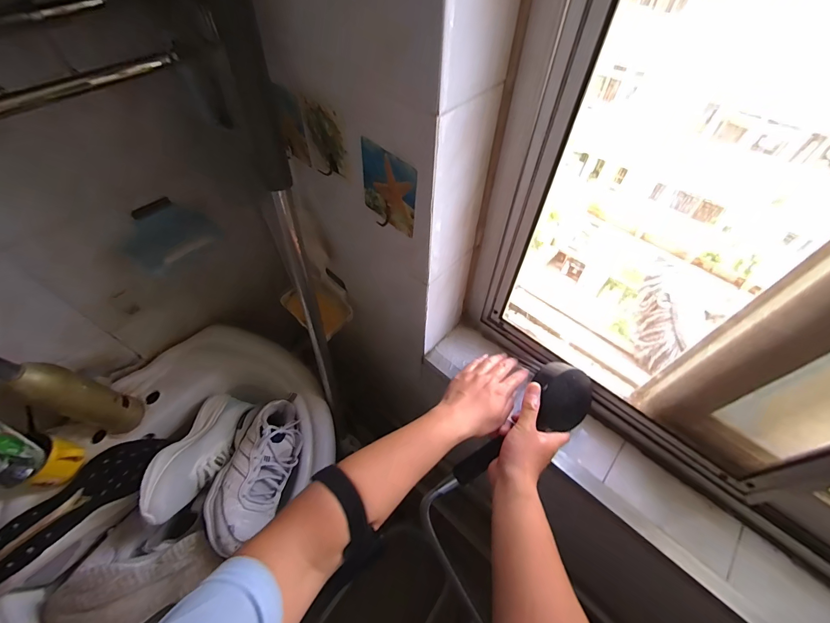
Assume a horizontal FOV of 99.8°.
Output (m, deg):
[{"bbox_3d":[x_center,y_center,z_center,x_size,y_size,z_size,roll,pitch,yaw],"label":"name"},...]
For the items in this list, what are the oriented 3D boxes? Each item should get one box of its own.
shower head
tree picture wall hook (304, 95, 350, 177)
[{"bbox_3d":[0.143,0.156,0.472,0.216,0.064,0.075,-41,61,4],"label":"shower head"},{"bbox_3d":[-0.104,-0.195,0.397,0.018,0.080,0.074,-33,61,-22],"label":"tree picture wall hook"}]

